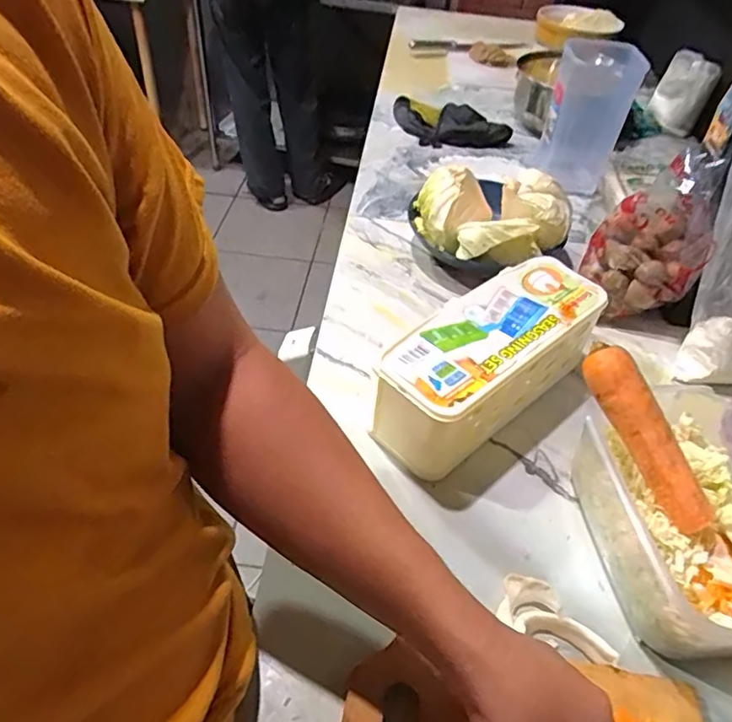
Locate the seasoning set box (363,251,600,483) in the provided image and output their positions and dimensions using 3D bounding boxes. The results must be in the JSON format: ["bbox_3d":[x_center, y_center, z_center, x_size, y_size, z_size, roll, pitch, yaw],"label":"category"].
[{"bbox_3d":[0.114,0.000,0.551,0.237,0.093,0.093,-32,57,-31],"label":"seasoning set box"}]

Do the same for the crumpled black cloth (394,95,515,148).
[{"bbox_3d":[0.122,-0.397,0.964,0.212,0.046,0.100,30,50,22],"label":"crumpled black cloth"}]

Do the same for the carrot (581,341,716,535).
[{"bbox_3d":[0.212,0.055,0.439,0.029,0.032,0.147,-21,78,-24],"label":"carrot"}]

